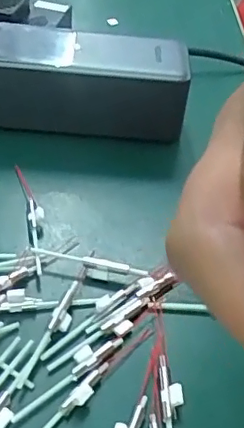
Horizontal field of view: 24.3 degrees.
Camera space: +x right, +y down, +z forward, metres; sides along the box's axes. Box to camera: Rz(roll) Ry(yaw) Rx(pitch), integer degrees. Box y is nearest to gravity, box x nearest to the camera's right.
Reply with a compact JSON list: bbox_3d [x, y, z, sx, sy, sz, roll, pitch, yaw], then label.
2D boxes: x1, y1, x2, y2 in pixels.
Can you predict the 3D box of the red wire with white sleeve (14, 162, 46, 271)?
[{"bbox_3d":[-0.049,-0.002,0.314,0.009,0.009,0.084,-7,44,-14],"label":"red wire with white sleeve"}]

